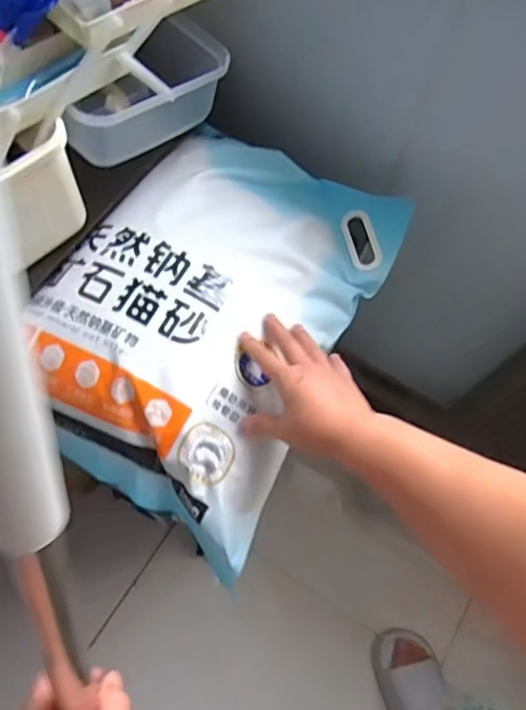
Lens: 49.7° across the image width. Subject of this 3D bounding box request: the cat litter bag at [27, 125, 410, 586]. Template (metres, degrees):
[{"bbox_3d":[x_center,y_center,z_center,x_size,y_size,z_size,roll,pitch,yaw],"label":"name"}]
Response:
[{"bbox_3d":[-0.049,-0.060,0.600,0.283,0.096,0.436,25,65,13],"label":"cat litter bag"}]

